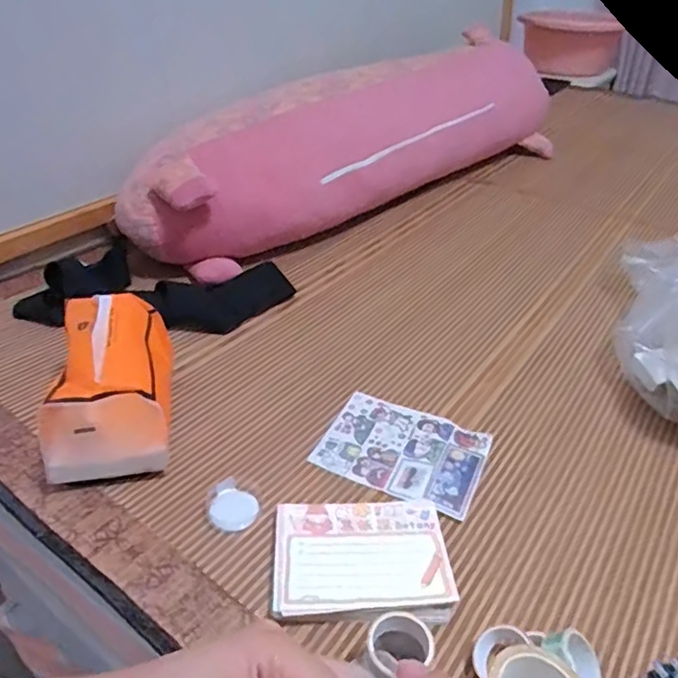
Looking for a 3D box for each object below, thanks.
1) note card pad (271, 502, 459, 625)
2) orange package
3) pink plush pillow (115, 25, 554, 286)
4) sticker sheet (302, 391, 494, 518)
[{"bbox_3d":[0.015,0.152,0.387,0.118,0.016,0.087,-1,36,-2],"label":"note card pad"},{"bbox_3d":[-0.189,0.035,0.462,0.097,0.102,0.137,-9,37,-14],"label":"orange package"},{"bbox_3d":[0.055,-0.311,0.884,0.161,0.171,0.828,29,44,33],"label":"pink plush pillow"},{"bbox_3d":[0.055,0.096,0.484,0.134,0.009,0.103,15,38,22],"label":"sticker sheet"}]

